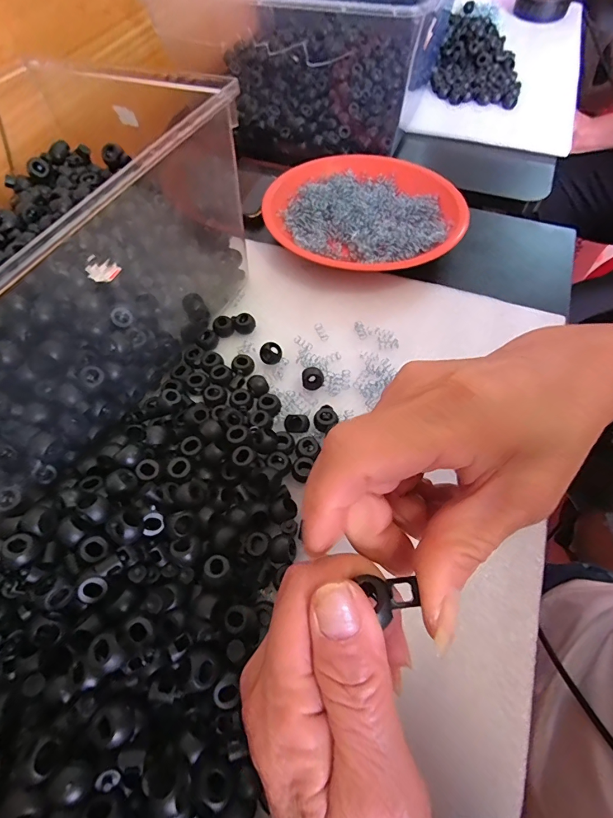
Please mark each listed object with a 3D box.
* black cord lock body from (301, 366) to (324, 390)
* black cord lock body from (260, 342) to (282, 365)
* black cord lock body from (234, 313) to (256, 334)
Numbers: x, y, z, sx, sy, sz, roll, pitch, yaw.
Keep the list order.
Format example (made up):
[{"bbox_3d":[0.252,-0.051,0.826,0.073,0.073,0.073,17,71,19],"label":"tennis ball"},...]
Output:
[{"bbox_3d":[0.005,-0.024,0.302,0.016,0.012,0.014,-2,60,0],"label":"black cord lock body"},{"bbox_3d":[-0.028,-0.045,0.314,0.017,0.012,0.015,-11,61,-5],"label":"black cord lock body"},{"bbox_3d":[-0.051,-0.072,0.331,0.017,0.012,0.013,-11,61,-5],"label":"black cord lock body"}]

